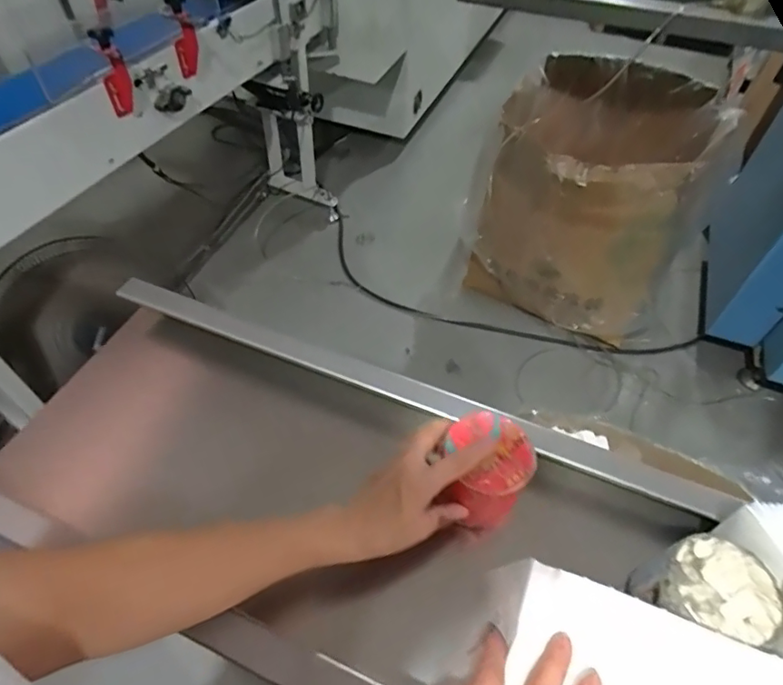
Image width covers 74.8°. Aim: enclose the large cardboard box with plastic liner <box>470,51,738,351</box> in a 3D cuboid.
[{"bbox_3d":[0.650,-0.479,1.710,0.628,0.584,0.684,20,54,14],"label":"large cardboard box with plastic liner"}]

